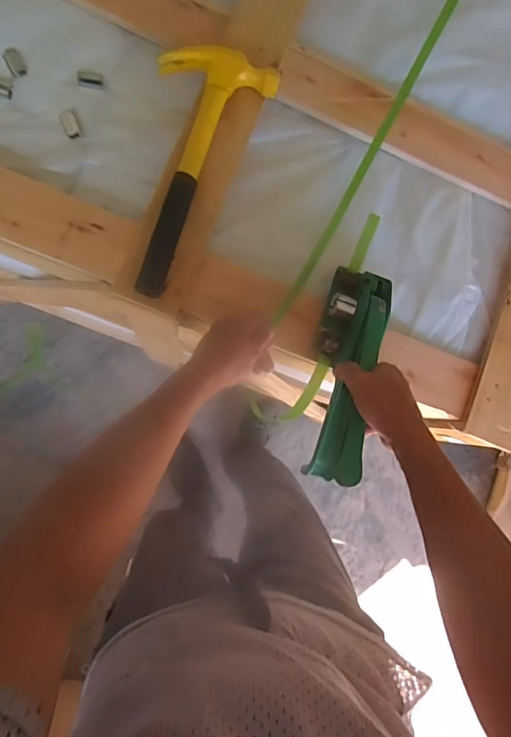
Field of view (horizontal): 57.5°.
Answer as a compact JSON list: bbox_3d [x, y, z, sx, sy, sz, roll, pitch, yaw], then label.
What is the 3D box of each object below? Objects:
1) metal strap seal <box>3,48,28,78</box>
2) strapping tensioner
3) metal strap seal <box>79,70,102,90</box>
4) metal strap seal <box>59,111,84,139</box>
[{"bbox_3d":[-0.298,-0.379,0.576,0.020,0.004,0.036,-25,92,-9],"label":"metal strap seal"},{"bbox_3d":[0.113,0.001,0.555,0.070,0.076,0.261,13,70,-9],"label":"strapping tensioner"},{"bbox_3d":[-0.210,-0.365,0.592,0.030,0.005,0.021,7,87,-9],"label":"metal strap seal"},{"bbox_3d":[-0.229,-0.303,0.578,0.019,0.006,0.035,-24,92,-9],"label":"metal strap seal"}]

